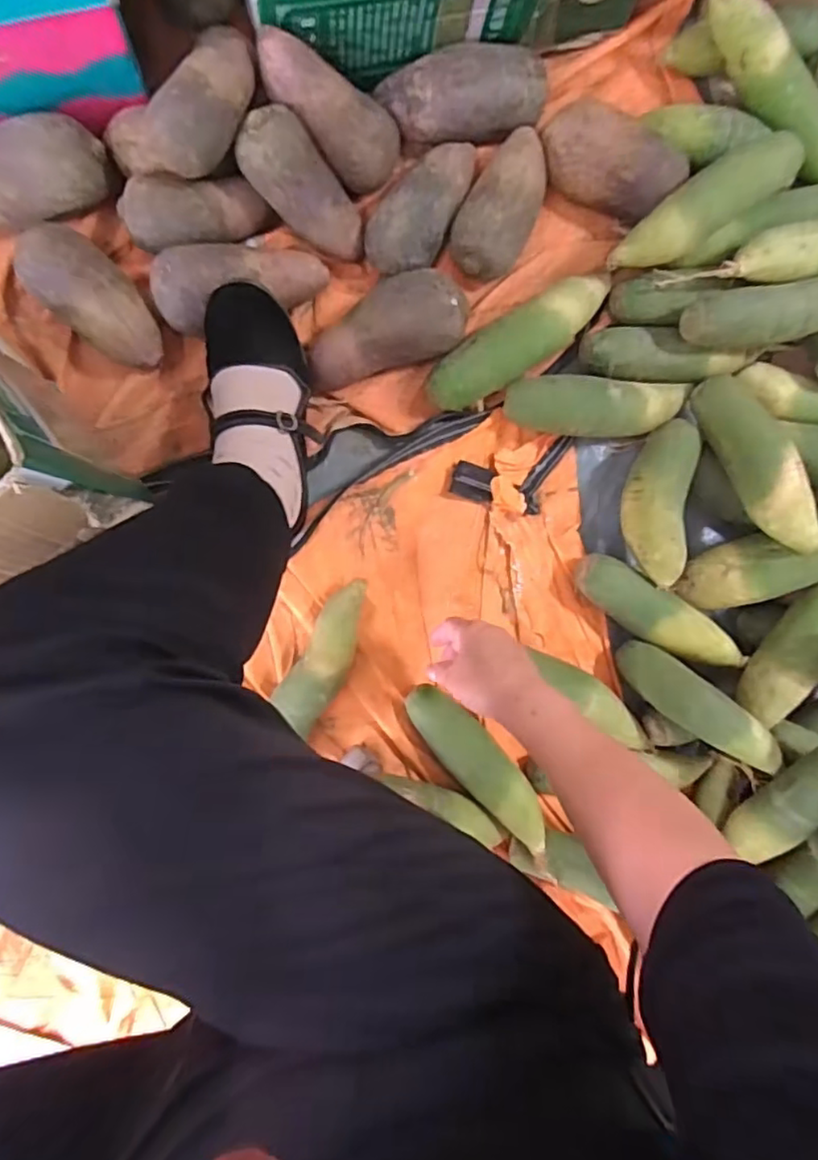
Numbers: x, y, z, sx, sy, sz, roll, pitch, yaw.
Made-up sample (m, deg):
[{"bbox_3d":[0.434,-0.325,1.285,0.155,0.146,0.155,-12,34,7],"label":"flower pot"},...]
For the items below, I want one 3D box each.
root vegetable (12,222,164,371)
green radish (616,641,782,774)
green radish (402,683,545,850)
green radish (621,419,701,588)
[{"bbox_3d":[-0.283,-0.255,0.564,0.139,0.063,0.070,40,88,-8],"label":"root vegetable"},{"bbox_3d":[0.289,0.128,0.632,0.180,0.050,0.054,39,90,17],"label":"green radish"},{"bbox_3d":[0.074,0.189,0.644,0.051,0.052,0.199,-43,98,-3],"label":"green radish"},{"bbox_3d":[0.256,-0.081,0.635,0.063,0.048,0.166,3,93,-8],"label":"green radish"}]

